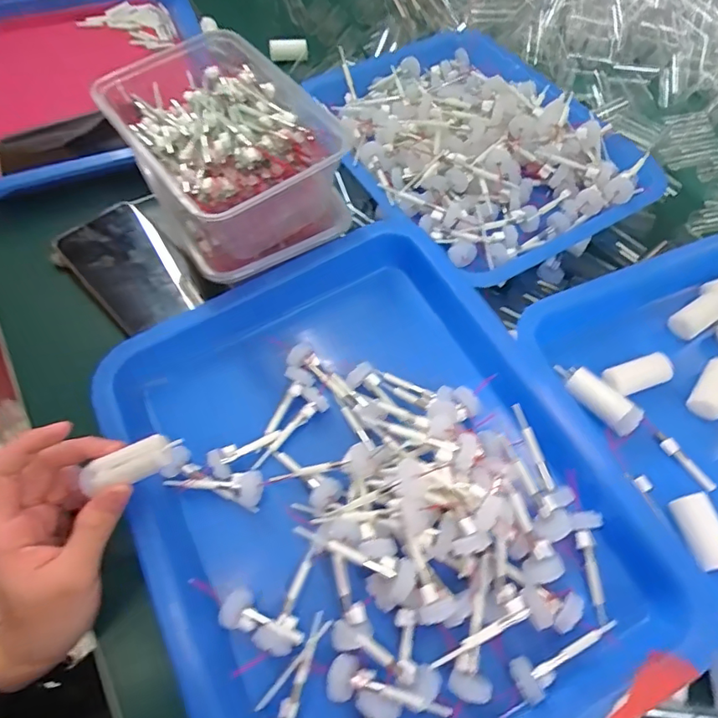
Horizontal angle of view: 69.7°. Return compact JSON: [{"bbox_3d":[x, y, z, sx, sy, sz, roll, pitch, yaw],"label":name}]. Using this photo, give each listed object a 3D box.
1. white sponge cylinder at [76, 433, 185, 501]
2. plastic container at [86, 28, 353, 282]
[{"bbox_3d":[-0.127,0.059,0.289,0.057,0.011,0.017,-24,63,-3],"label":"white sponge cylinder"},{"bbox_3d":[-0.095,-0.147,0.389,0.127,0.093,0.177,-32,65,-16],"label":"plastic container"}]

